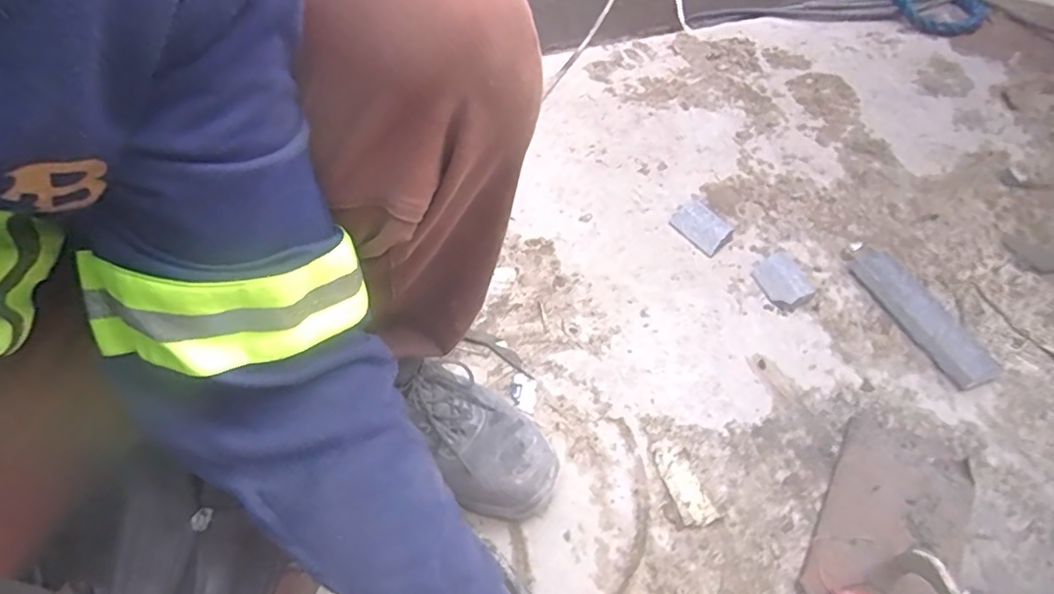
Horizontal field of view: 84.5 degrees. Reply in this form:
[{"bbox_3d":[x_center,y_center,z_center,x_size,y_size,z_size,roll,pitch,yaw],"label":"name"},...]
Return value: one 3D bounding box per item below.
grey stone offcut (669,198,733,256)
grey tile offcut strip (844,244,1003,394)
[{"bbox_3d":[0.239,-0.099,0.804,0.053,0.013,0.088,-40,51,4],"label":"grey stone offcut"},{"bbox_3d":[0.478,0.016,0.711,0.066,0.025,0.206,-19,55,-12],"label":"grey tile offcut strip"}]

